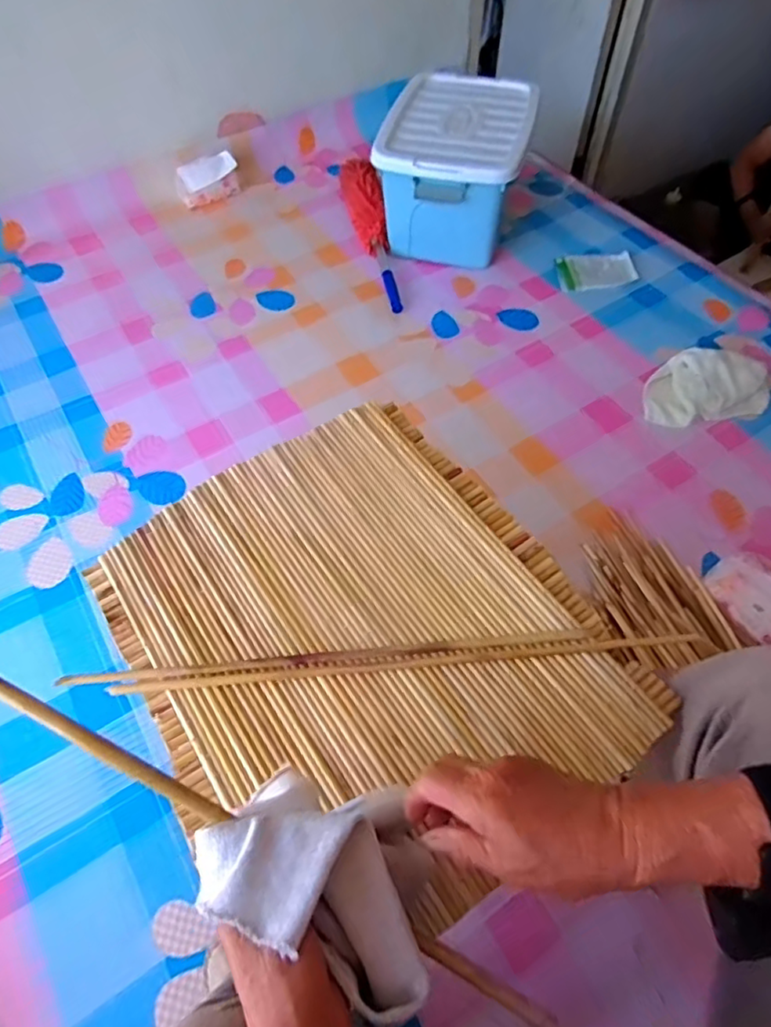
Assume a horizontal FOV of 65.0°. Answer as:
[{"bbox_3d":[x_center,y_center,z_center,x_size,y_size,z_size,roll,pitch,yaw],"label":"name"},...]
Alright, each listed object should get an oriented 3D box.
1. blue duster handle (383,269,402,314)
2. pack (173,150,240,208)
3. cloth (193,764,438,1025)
[{"bbox_3d":[0.016,-0.490,1.333,0.027,0.014,0.135,-9,56,-5],"label":"blue duster handle"},{"bbox_3d":[-0.436,-0.818,1.493,0.154,0.113,0.072,-22,61,-15],"label":"pack"},{"bbox_3d":[-0.031,0.208,0.360,0.147,0.076,0.102,25,62,13],"label":"cloth"}]

